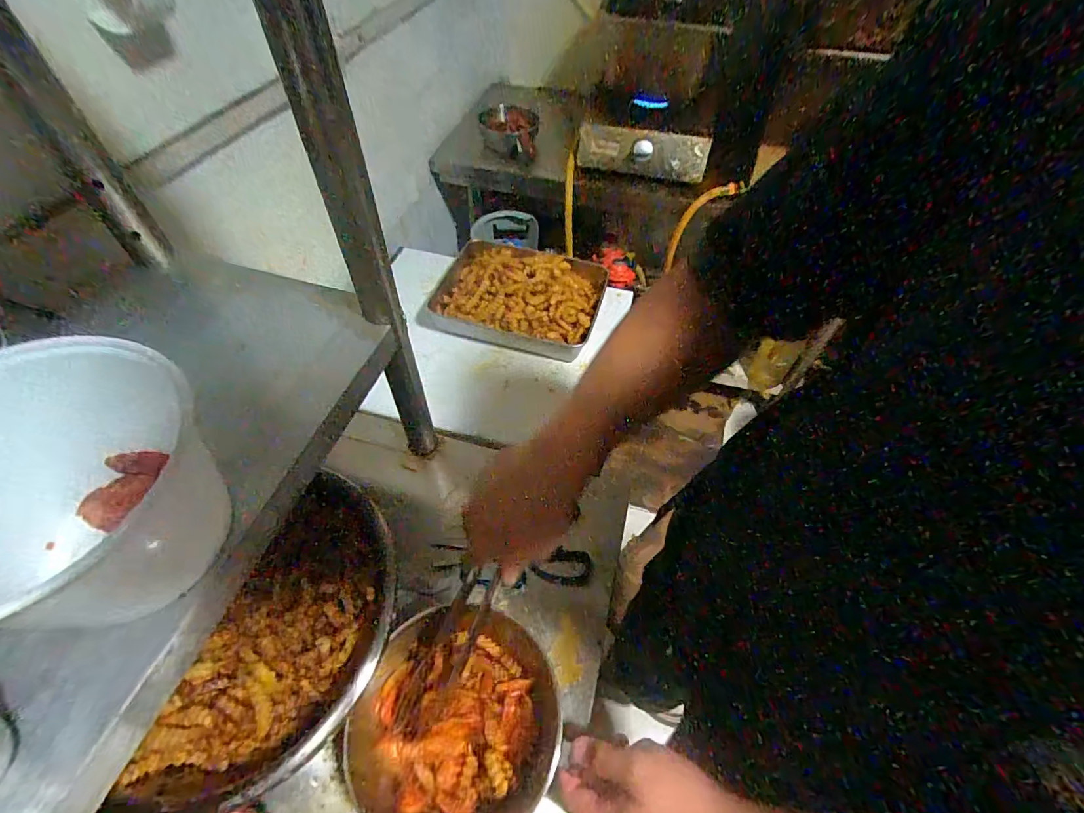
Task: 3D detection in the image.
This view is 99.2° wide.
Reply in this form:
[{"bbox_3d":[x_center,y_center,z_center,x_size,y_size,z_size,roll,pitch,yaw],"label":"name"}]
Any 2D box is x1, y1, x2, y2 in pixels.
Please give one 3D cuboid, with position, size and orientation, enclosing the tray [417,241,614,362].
[{"bbox_3d":[-0.053,-0.223,0.901,0.327,0.098,0.233,13,55,8],"label":"tray"}]

